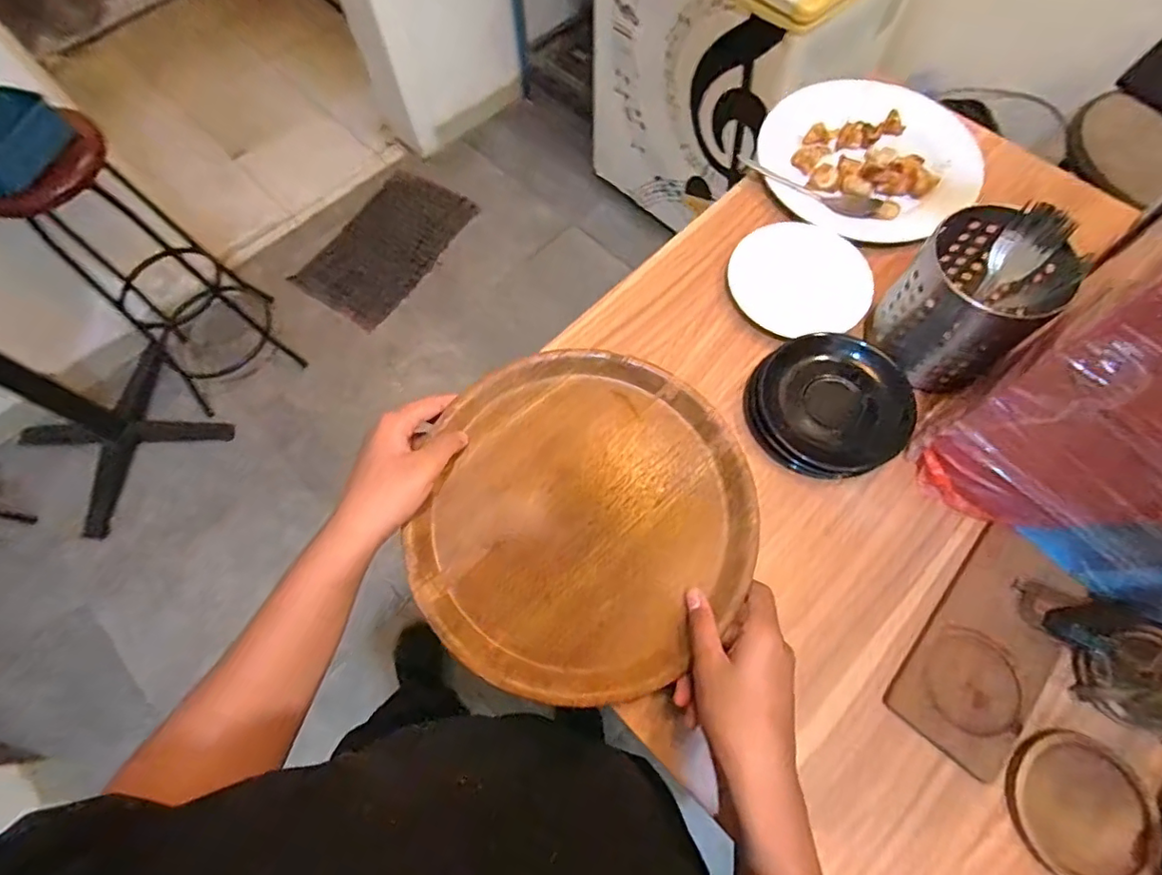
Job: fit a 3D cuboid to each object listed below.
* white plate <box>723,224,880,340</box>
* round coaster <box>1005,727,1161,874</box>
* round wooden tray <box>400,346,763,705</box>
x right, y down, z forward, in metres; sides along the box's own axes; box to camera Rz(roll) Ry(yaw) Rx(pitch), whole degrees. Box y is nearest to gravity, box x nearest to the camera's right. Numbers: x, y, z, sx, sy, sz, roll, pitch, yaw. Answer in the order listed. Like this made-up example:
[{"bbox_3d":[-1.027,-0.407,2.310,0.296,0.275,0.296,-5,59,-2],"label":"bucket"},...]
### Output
[{"bbox_3d":[0.235,-0.175,0.600,0.147,0.014,0.143,-1,68,2],"label":"white plate"},{"bbox_3d":[0.373,0.278,0.415,0.095,0.011,0.099,-1,68,2],"label":"round coaster"},{"bbox_3d":[0.007,0.066,0.477,0.272,0.032,0.284,-1,68,2],"label":"round wooden tray"}]

